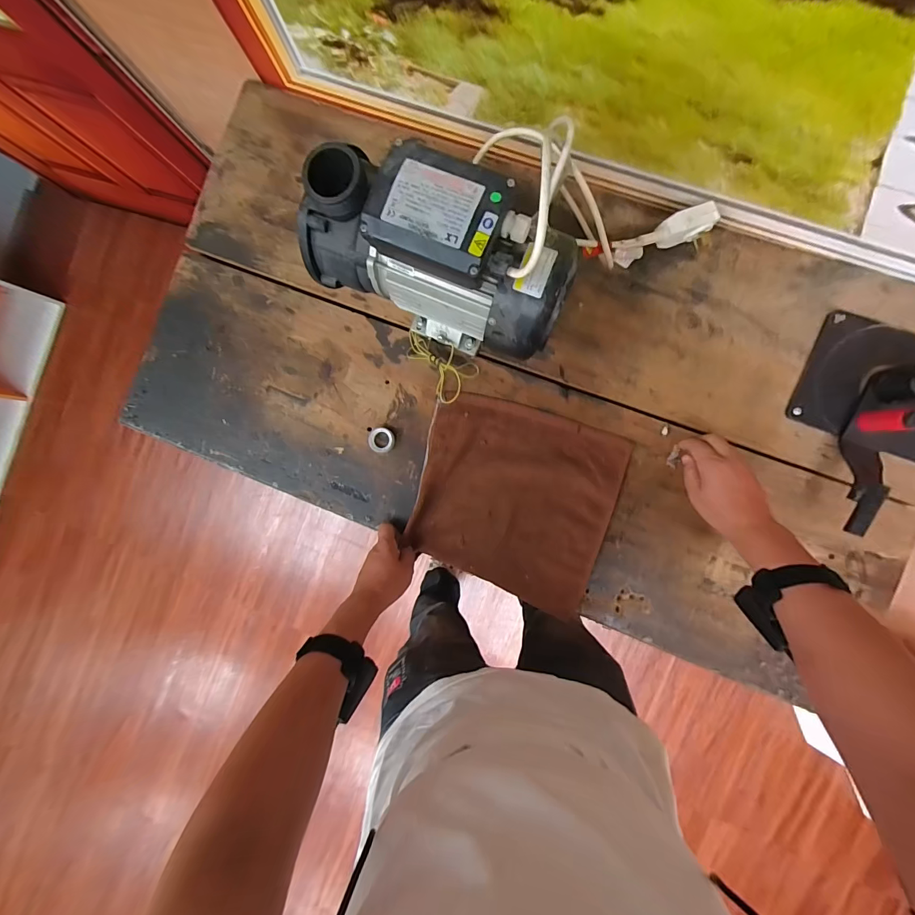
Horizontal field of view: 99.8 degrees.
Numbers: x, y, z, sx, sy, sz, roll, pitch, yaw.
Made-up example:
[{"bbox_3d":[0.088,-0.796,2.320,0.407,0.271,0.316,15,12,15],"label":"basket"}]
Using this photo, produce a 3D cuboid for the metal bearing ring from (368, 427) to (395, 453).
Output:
[{"bbox_3d":[-0.117,-0.026,0.592,0.040,0.008,0.037,0,90,5],"label":"metal bearing ring"}]

